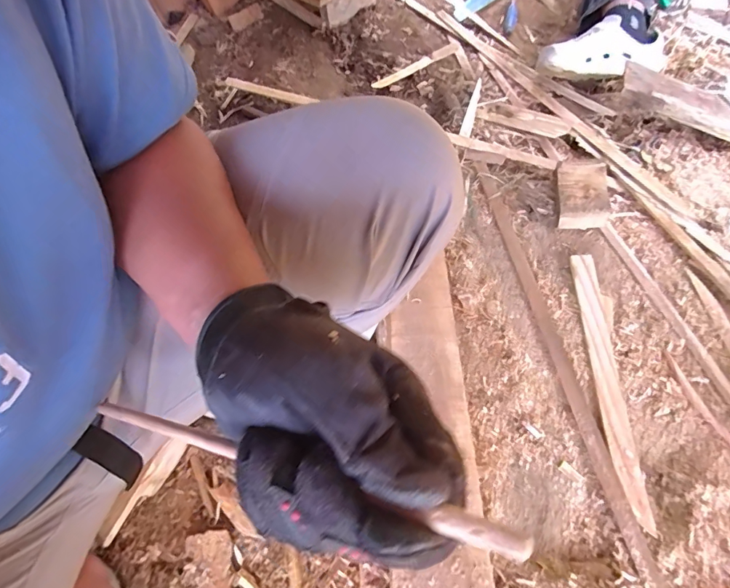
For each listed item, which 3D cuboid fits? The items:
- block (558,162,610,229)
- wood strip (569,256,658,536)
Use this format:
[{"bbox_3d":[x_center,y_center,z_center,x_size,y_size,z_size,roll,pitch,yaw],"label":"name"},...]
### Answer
[{"bbox_3d":[0.392,-0.181,0.803,0.085,0.053,0.127,6,61,7],"label":"block"},{"bbox_3d":[0.374,0.120,0.669,0.049,0.019,0.411,1,60,4],"label":"wood strip"}]

